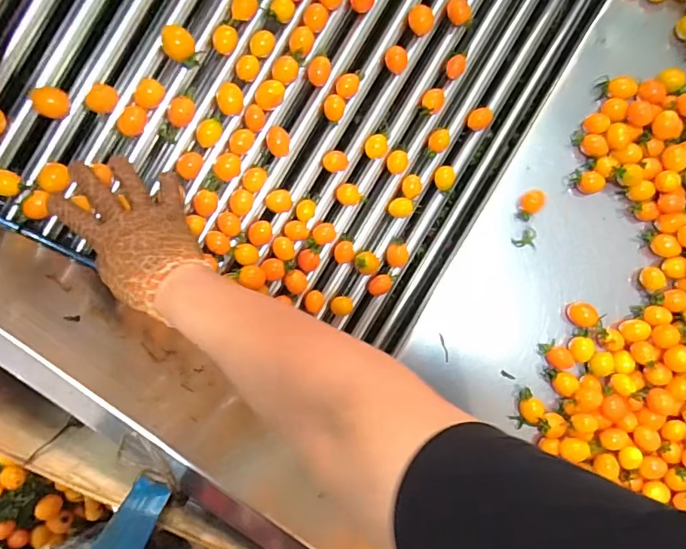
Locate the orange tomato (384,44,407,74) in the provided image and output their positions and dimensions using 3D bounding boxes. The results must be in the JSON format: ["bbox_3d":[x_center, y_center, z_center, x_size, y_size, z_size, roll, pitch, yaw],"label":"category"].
[{"bbox_3d":[0.058,-0.236,0.533,0.027,0.021,0.023,34,90,-7],"label":"orange tomato"}]

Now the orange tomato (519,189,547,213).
[{"bbox_3d":[0.221,-0.085,0.549,0.032,0.027,0.026,-16,96,-4],"label":"orange tomato"}]

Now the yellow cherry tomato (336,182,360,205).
[{"bbox_3d":[0.007,-0.091,0.554,0.029,0.018,0.025,-6,95,-5],"label":"yellow cherry tomato"}]

